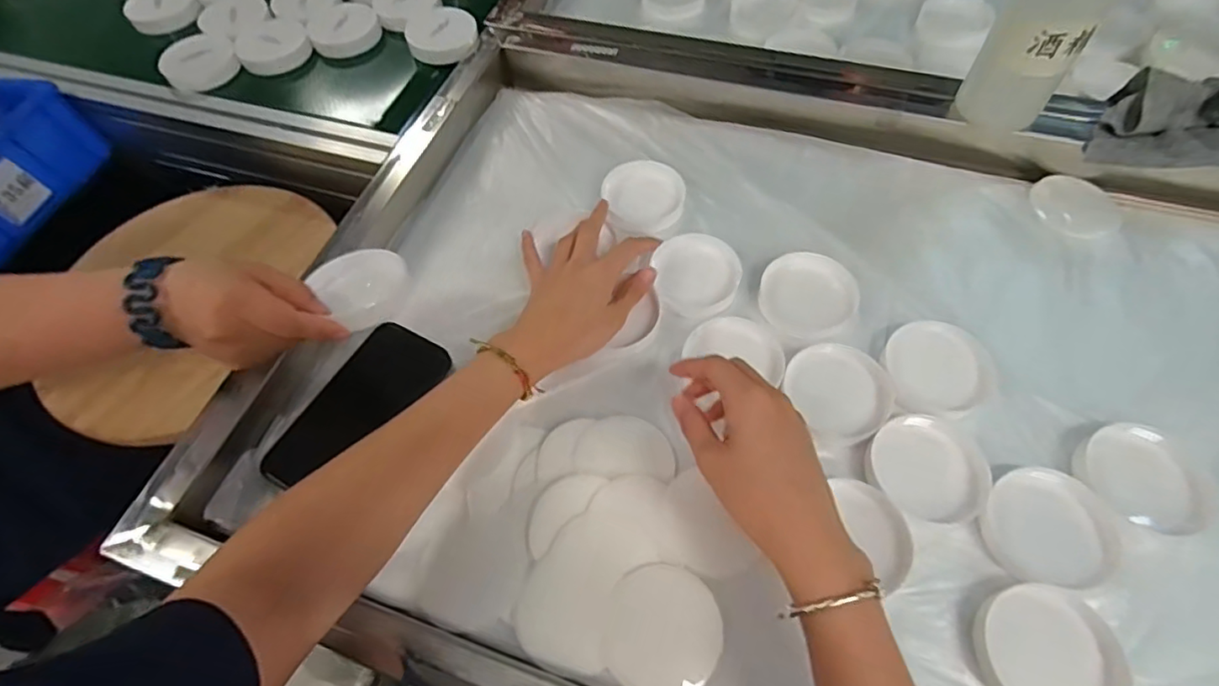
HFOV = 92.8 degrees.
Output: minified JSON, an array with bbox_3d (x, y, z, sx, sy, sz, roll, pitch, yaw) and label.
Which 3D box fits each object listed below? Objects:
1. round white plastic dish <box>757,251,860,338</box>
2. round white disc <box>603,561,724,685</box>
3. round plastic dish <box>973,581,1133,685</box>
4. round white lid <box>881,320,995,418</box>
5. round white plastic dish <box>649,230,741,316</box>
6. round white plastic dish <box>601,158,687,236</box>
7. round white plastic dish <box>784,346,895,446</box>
[{"bbox_3d":[0.165,-0.041,0.483,0.074,0.014,0.075,-1,60,3],"label":"round white plastic dish"},{"bbox_3d":[0.035,0.181,0.366,0.070,0.010,0.075,-1,60,3],"label":"round white disc"},{"bbox_3d":[0.265,0.185,0.346,0.081,0.012,0.073,7,61,8],"label":"round plastic dish"},{"bbox_3d":[0.248,0.019,0.436,0.075,0.011,0.071,-1,60,3],"label":"round white lid"},{"bbox_3d":[0.074,-0.061,0.500,0.071,0.014,0.080,27,65,17],"label":"round white plastic dish"},{"bbox_3d":[0.031,-0.137,0.543,0.075,0.013,0.081,-1,60,3],"label":"round white plastic dish"},{"bbox_3d":[0.175,0.036,0.440,0.067,0.022,0.074,-28,62,-12],"label":"round white plastic dish"}]

